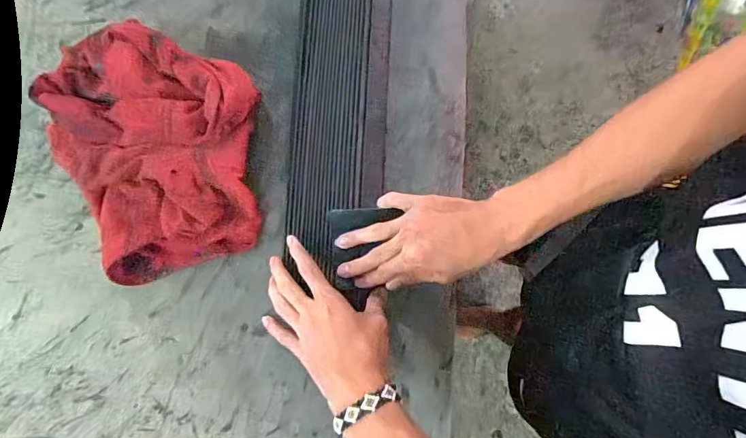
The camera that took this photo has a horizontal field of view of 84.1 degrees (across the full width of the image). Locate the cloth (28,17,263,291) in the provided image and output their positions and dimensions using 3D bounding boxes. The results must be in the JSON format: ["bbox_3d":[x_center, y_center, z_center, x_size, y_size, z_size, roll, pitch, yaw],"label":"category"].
[{"bbox_3d":[-0.247,-0.096,0.489,0.228,0.066,0.304,-17,77,-4],"label":"cloth"}]

